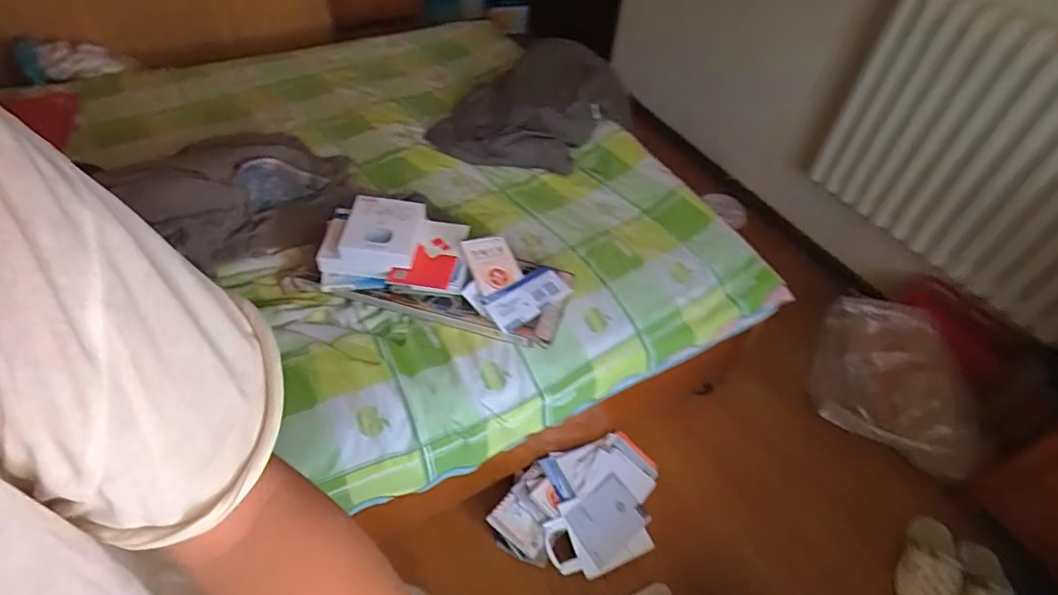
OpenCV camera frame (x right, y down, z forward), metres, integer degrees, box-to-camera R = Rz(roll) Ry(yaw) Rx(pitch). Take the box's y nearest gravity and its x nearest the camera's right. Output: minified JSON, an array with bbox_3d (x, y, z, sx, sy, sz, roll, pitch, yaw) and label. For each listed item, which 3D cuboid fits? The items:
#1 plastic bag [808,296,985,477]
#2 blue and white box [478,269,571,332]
[{"bbox_3d":[1.090,0.242,1.607,0.439,0.217,0.420,24,51,16],"label":"plastic bag"},{"bbox_3d":[-0.005,-0.001,1.286,0.198,0.026,0.100,-32,74,-26],"label":"blue and white box"}]

